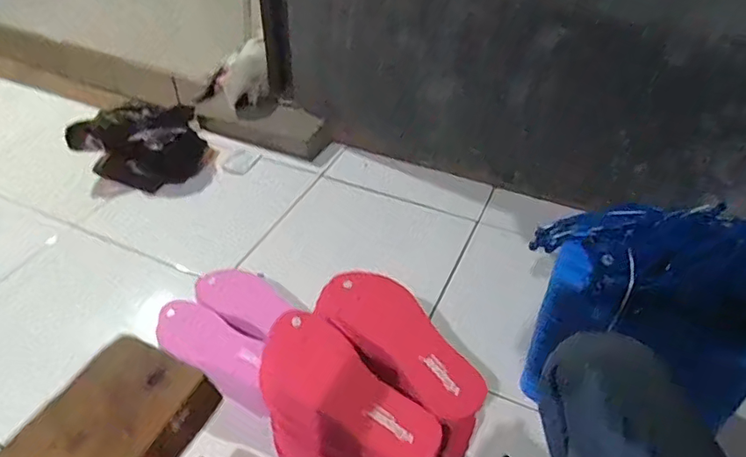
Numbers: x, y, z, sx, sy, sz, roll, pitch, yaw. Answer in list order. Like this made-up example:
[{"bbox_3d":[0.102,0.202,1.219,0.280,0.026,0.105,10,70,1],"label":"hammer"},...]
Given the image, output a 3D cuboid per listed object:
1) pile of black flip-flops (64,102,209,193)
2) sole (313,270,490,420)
[{"bbox_3d":[-0.559,-0.200,1.271,0.285,0.132,0.199,-2,42,-4],"label":"pile of black flip-flops"},{"bbox_3d":[0.037,0.128,0.646,0.244,0.018,0.097,32,51,29],"label":"sole"}]

